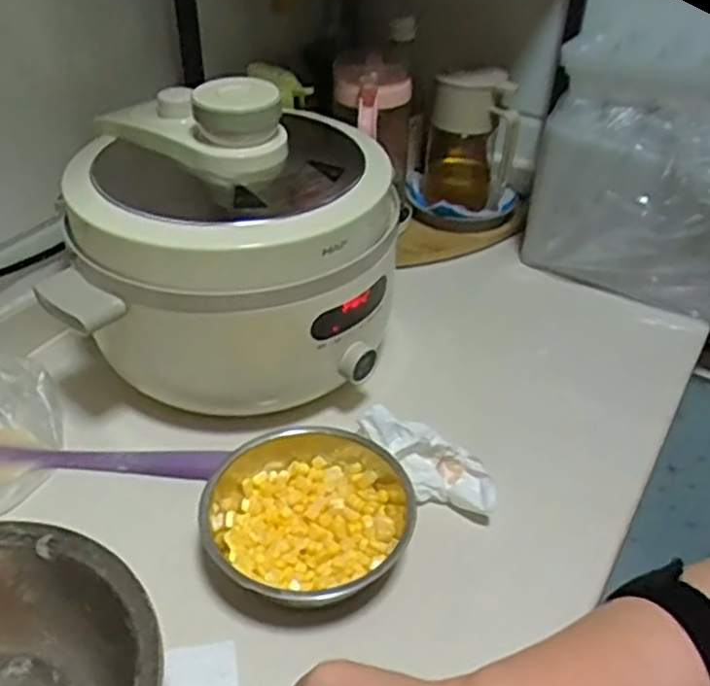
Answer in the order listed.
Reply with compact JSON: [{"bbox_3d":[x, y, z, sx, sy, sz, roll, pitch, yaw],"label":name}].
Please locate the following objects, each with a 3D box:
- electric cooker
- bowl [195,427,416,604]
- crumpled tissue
[{"bbox_3d":[-0.098,-0.094,0.590,0.253,0.217,0.208,-5,39,-8],"label":"electric cooker"},{"bbox_3d":[-0.033,0.126,0.502,0.138,0.056,0.136,1,39,-1],"label":"bowl"},{"bbox_3d":[0.056,0.086,0.551,0.115,0.038,0.043,35,46,7],"label":"crumpled tissue"}]

